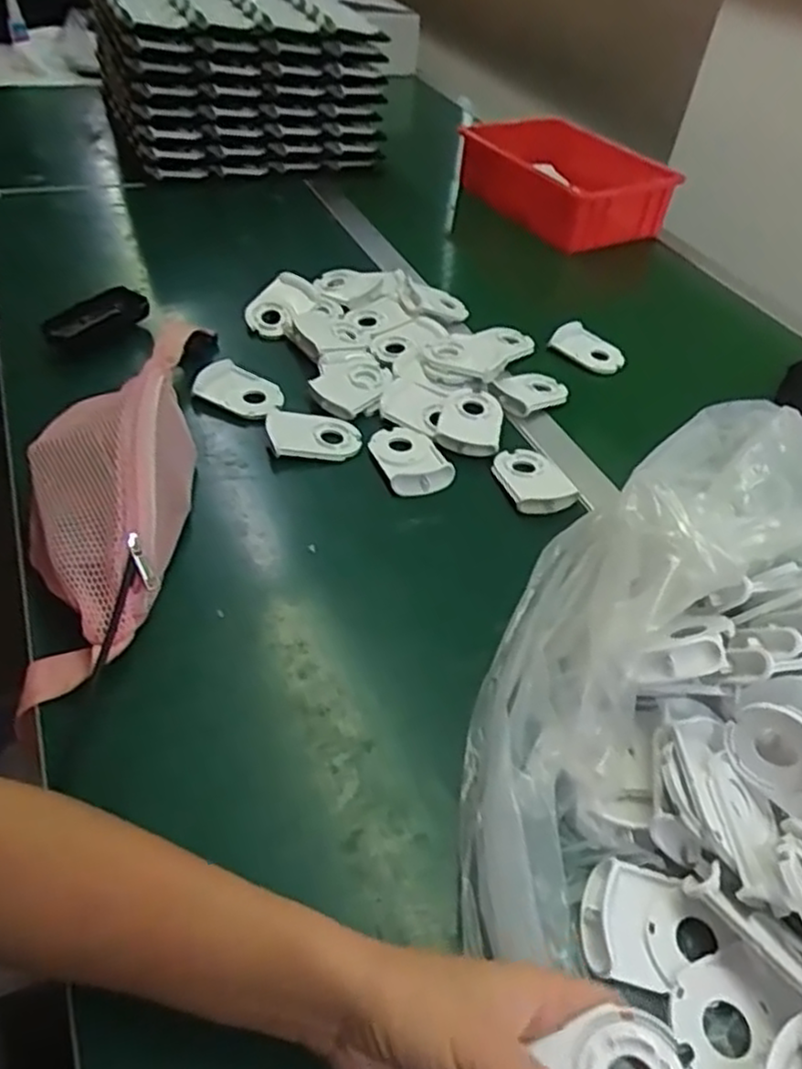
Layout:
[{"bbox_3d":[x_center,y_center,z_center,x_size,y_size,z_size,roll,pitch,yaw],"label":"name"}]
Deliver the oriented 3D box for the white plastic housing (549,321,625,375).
[{"bbox_3d":[0.214,-0.211,0.831,0.082,0.028,0.032,32,48,6],"label":"white plastic housing"}]

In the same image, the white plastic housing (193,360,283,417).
[{"bbox_3d":[-0.148,-0.136,0.688,0.075,0.026,0.058,17,45,10],"label":"white plastic housing"}]

